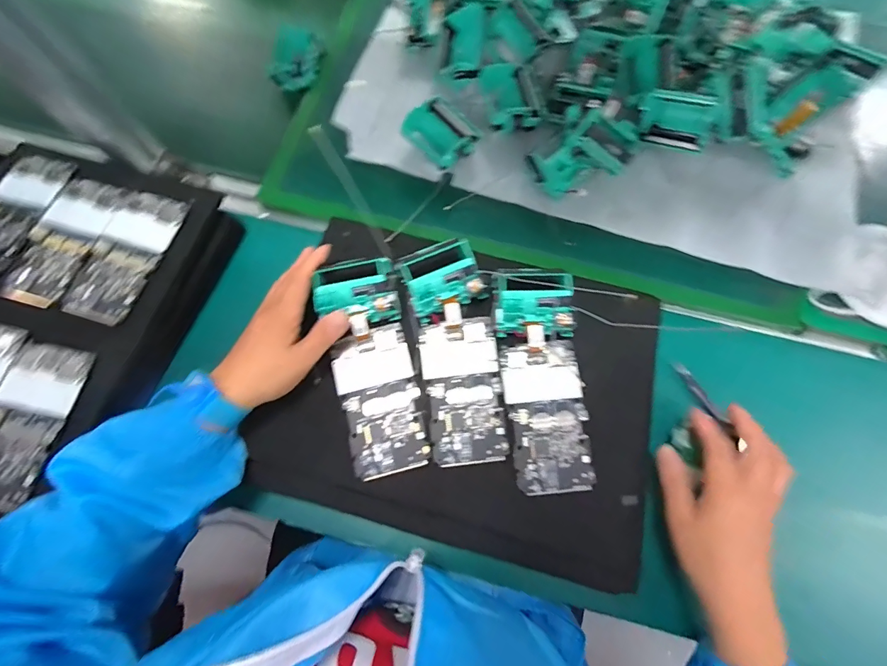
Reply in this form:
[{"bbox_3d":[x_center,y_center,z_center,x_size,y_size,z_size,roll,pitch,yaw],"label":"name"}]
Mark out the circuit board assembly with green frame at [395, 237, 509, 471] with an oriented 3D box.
[{"bbox_3d":[0.014,0.015,0.357,0.071,0.041,0.188,-11,72,-3],"label":"circuit board assembly with green frame"}]

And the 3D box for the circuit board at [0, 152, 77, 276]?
[{"bbox_3d":[-0.428,-0.122,0.402,0.062,0.008,0.137,10,72,3],"label":"circuit board"}]

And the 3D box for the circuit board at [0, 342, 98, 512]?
[{"bbox_3d":[-0.351,0.075,0.339,0.061,0.010,0.131,9,72,3],"label":"circuit board"}]

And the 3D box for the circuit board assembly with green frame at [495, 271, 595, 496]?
[{"bbox_3d":[0.089,0.039,0.351,0.068,0.035,0.186,-6,72,-2],"label":"circuit board assembly with green frame"}]

